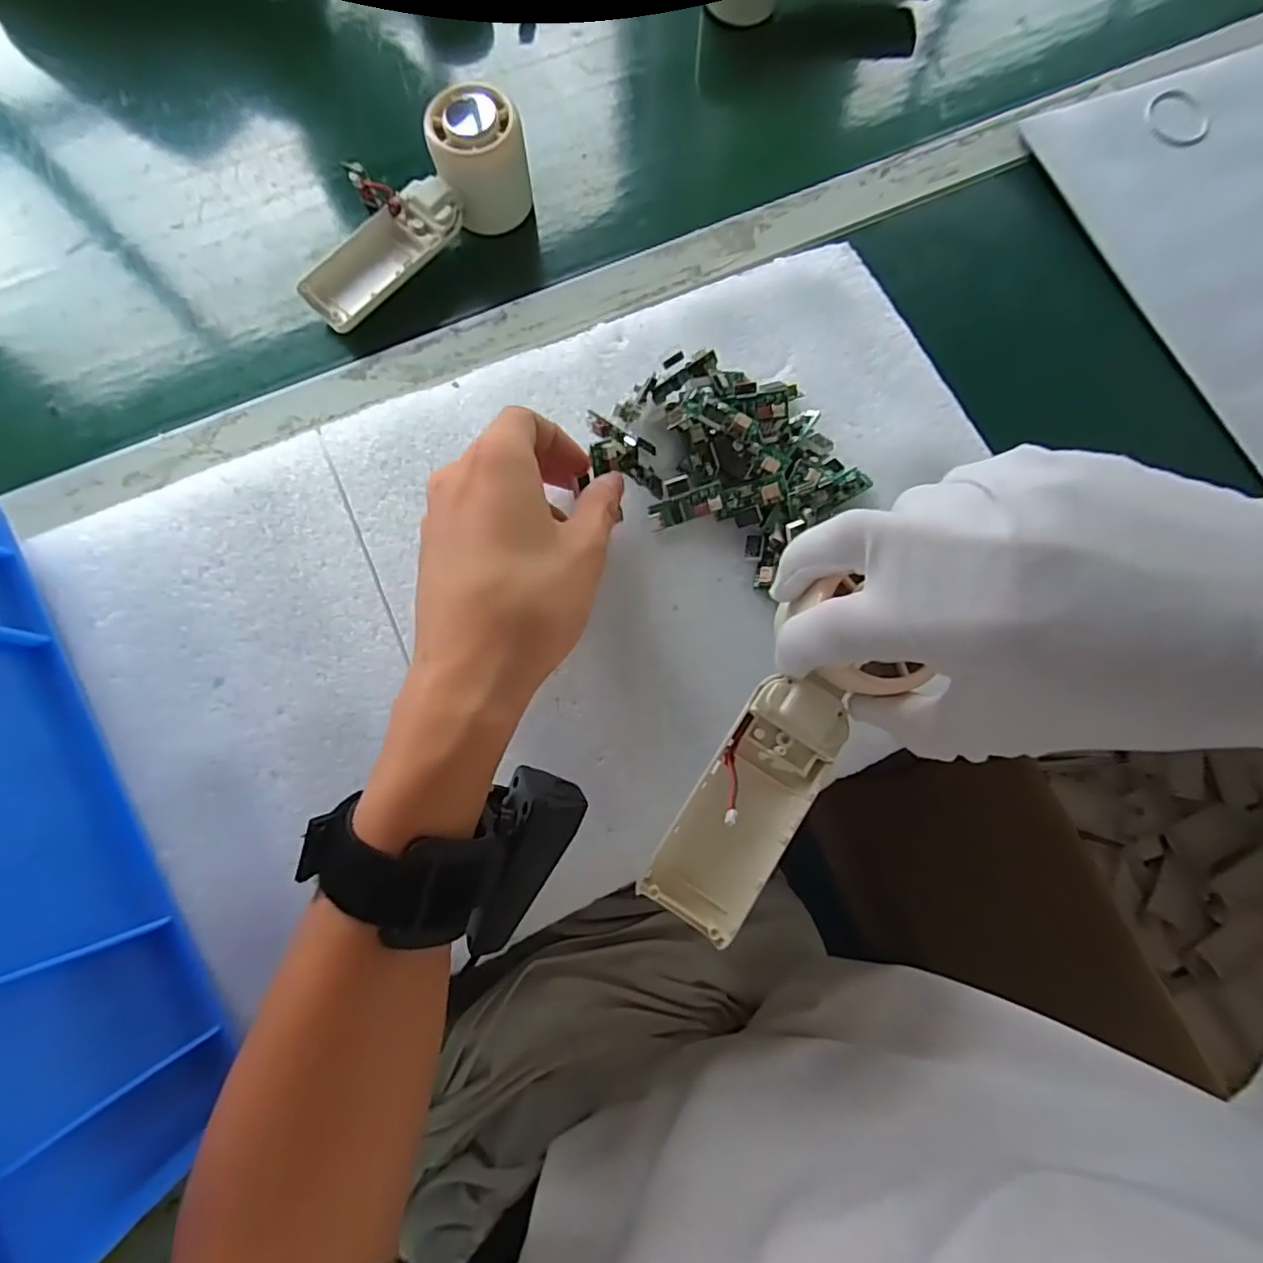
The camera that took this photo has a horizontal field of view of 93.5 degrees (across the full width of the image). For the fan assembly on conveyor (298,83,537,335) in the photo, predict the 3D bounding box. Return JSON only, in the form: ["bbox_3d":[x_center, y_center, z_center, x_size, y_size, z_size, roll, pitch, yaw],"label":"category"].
[{"bbox_3d":[-0.132,-0.253,0.367,0.162,0.058,0.057,-42,76,0],"label":"fan assembly on conveyor"}]

